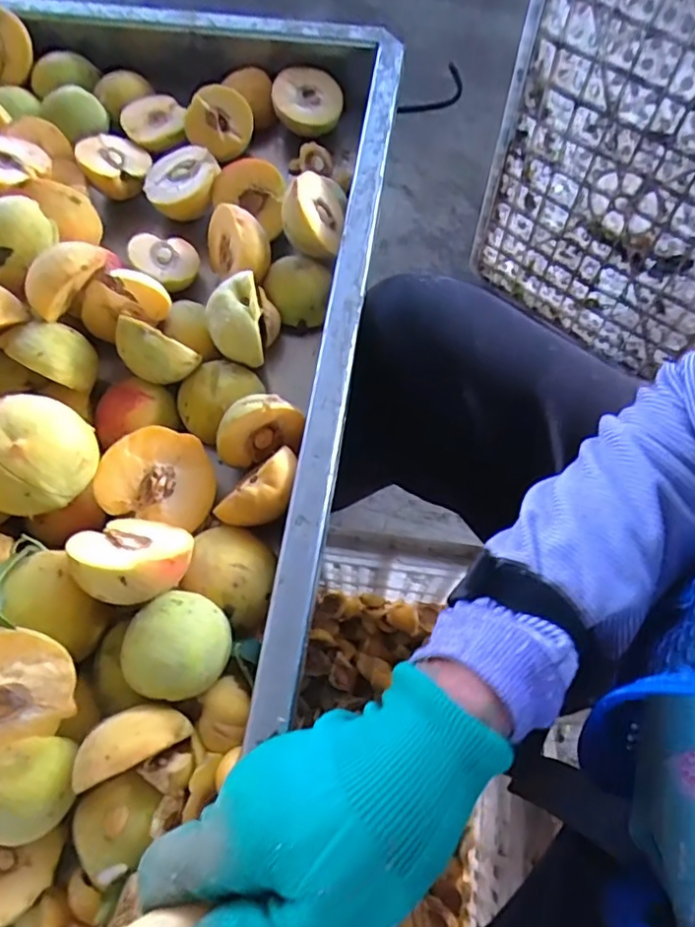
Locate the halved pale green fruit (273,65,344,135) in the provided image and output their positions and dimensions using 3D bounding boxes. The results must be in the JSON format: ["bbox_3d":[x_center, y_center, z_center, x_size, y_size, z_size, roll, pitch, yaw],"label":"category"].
[{"bbox_3d":[-0.034,-0.311,0.506,0.056,0.024,0.051,33,71,13],"label":"halved pale green fruit"}]

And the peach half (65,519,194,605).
[{"bbox_3d":[-0.118,0.054,0.324,0.057,0.059,0.025,15,109,12],"label":"peach half"}]

